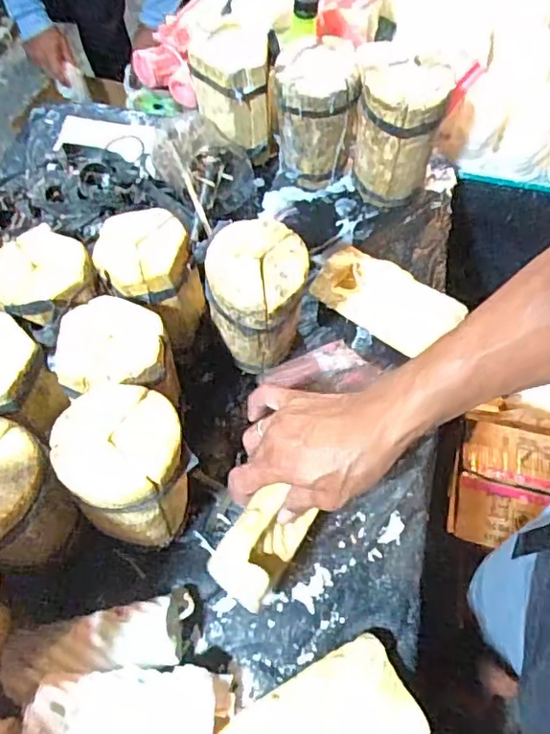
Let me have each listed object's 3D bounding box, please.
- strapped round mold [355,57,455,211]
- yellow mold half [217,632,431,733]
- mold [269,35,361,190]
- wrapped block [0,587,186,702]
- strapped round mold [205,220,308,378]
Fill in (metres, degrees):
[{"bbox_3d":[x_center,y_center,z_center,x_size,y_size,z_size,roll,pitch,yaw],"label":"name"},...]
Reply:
[{"bbox_3d":[0.139,-0.261,0.662,0.093,0.163,0.078,13,62,8],"label":"strapped round mold"},{"bbox_3d":[0.030,0.283,0.436,0.161,0.023,0.080,-26,64,-11],"label":"yellow mold half"},{"bbox_3d":[0.045,-0.293,0.683,0.092,0.166,0.084,0,61,1],"label":"mold"},{"bbox_3d":[-0.145,0.227,0.462,0.138,0.044,0.054,-11,61,-6],"label":"wrapped block"},{"bbox_3d":[-0.016,-0.055,0.551,0.085,0.154,0.083,0,61,0],"label":"strapped round mold"}]

